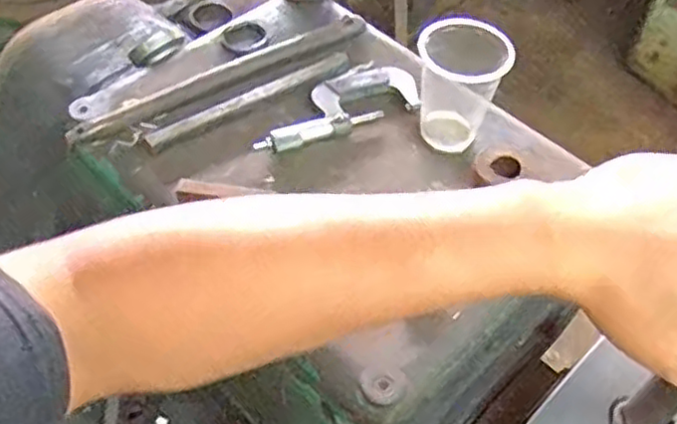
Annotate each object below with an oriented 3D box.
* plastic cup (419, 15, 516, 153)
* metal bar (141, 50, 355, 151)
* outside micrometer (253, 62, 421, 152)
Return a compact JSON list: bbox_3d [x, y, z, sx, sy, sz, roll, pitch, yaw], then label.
[{"bbox_3d":[0.094,-0.099,0.568,0.069,0.099,0.067,9,52,4],"label":"plastic cup"},{"bbox_3d":[-0.072,-0.097,0.607,0.194,0.010,0.019,-27,58,-23],"label":"metal bar"},{"bbox_3d":[-0.003,-0.095,0.607,0.154,0.015,0.070,-19,55,-18],"label":"outside micrometer"}]

